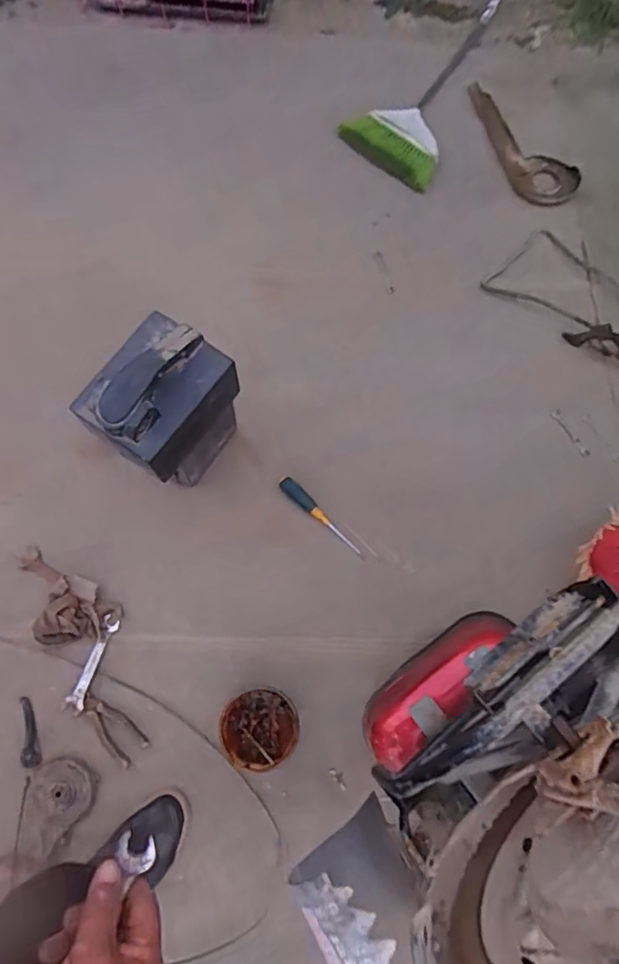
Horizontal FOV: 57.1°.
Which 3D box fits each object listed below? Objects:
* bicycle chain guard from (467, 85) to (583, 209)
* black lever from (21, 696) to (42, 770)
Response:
[{"bbox_3d":[0.490,-0.801,1.363,0.354,0.026,0.144,43,79,1],"label":"bicycle chain guard"},{"bbox_3d":[-0.489,0.436,0.994,0.036,0.012,0.115,-12,72,-6],"label":"black lever"}]

